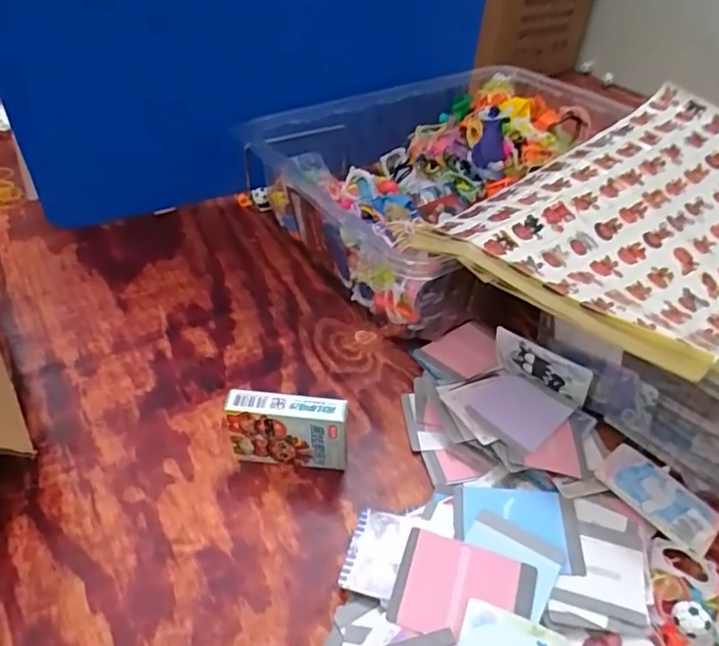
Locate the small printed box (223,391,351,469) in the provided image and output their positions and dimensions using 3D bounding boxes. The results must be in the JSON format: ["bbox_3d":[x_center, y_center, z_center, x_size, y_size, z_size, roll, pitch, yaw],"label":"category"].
[{"bbox_3d":[-0.056,0.086,0.457,0.090,0.067,0.021,4,42,5],"label":"small printed box"}]

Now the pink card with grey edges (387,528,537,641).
[{"bbox_3d":[0.067,0.174,0.376,0.087,0.006,0.061,14,44,15],"label":"pink card with grey edges"}]

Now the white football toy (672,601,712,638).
[{"bbox_3d":[0.208,0.188,0.365,0.016,0.021,0.020,-20,46,-21],"label":"white football toy"}]

